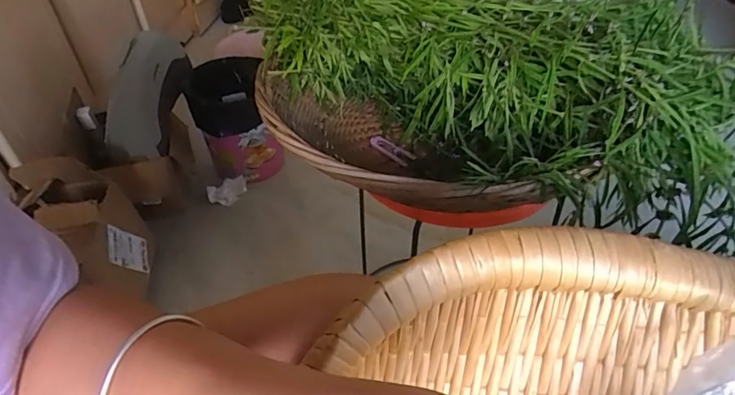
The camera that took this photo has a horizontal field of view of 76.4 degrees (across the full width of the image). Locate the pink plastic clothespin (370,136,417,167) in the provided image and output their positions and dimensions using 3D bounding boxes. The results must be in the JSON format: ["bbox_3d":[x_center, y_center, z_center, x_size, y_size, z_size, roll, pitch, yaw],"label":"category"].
[{"bbox_3d":[0.030,-0.064,0.622,0.073,0.015,0.023,30,51,32],"label":"pink plastic clothespin"}]

